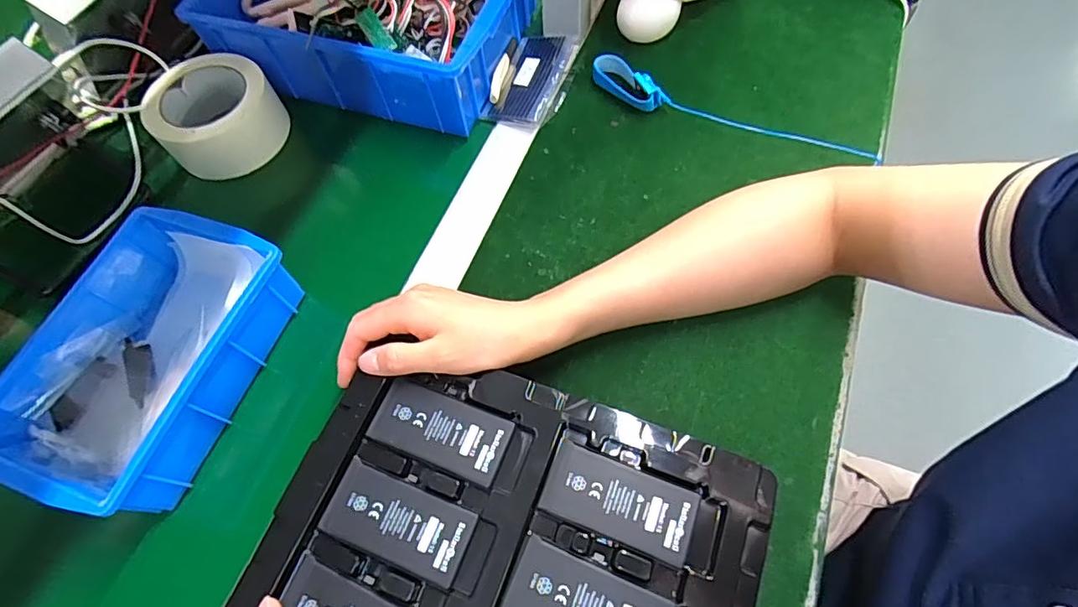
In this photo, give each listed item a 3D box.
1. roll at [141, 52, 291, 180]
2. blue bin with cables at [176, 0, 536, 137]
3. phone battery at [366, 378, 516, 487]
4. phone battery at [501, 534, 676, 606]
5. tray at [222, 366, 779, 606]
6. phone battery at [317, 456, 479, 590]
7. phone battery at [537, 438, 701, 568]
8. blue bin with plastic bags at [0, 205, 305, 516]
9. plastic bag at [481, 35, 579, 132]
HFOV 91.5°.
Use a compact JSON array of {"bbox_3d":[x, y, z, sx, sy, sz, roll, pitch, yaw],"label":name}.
[{"bbox_3d":[-0.299,-0.175,0.493,0.108,0.049,0.116,-1,64,3],"label":"roll"},{"bbox_3d":[-0.167,-0.287,0.515,0.293,0.093,0.184,15,66,10],"label":"blue bin with cables"},{"bbox_3d":[-0.063,0.081,0.338,0.086,0.004,0.043,18,67,12],"label":"phone battery"},{"bbox_3d":[0.027,0.167,0.290,0.088,0.004,0.042,21,67,13],"label":"phone battery"},{"bbox_3d":[-0.022,0.150,0.298,0.270,0.013,0.215,17,66,11],"label":"tray"},{"bbox_3d":[-0.084,0.130,0.314,0.087,0.004,0.043,19,67,12],"label":"phone battery"},{"bbox_3d":[0.048,0.117,0.314,0.087,0.004,0.043,18,67,12],"label":"phone battery"},{"bbox_3d":[-0.284,0.035,0.382,0.134,0.057,0.195,15,66,10],"label":"blue bin with plastic bags"},{"bbox_3d":[-0.008,-0.219,0.514,0.070,0.017,0.116,11,65,9],"label":"plastic bag"}]

